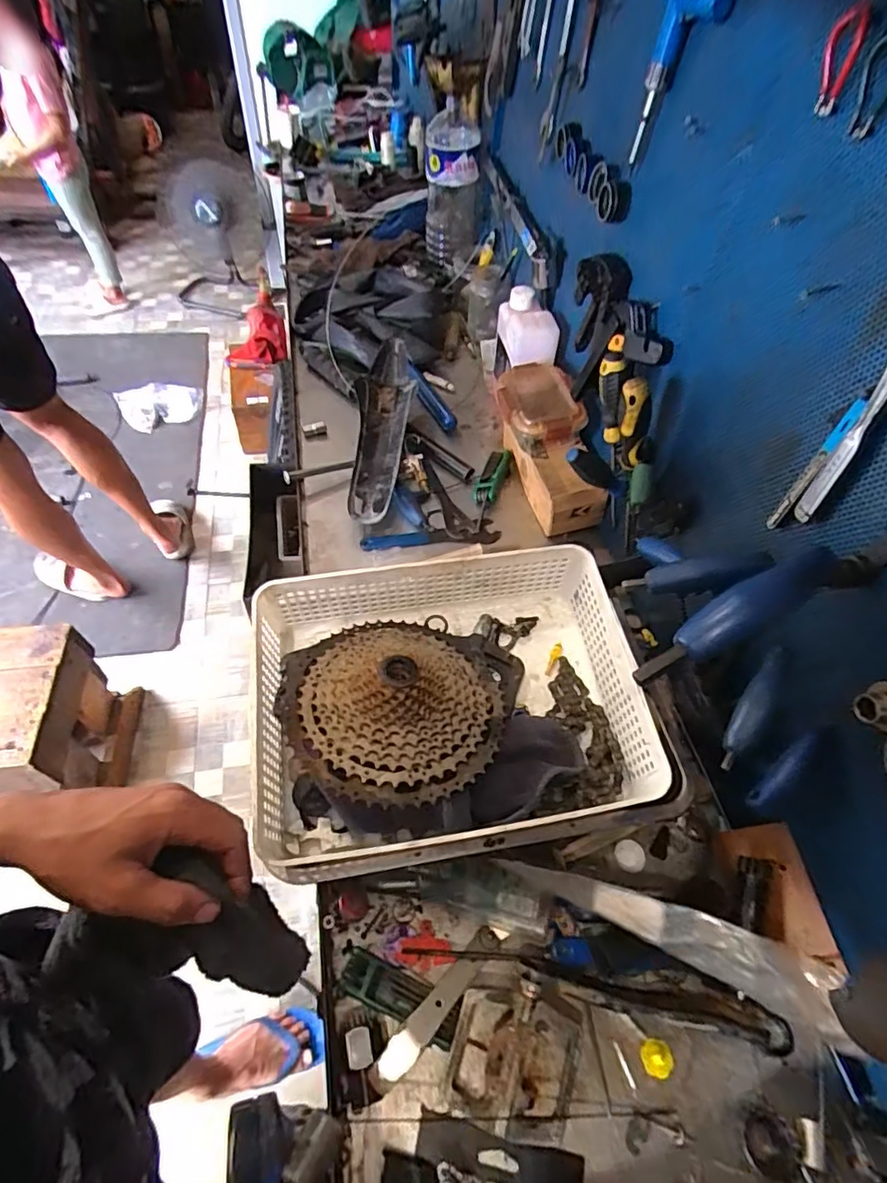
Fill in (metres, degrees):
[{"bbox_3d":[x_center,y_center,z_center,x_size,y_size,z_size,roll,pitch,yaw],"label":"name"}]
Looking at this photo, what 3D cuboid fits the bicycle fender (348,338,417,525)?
[{"bbox_3d":[-0.092,-0.251,0.850,0.090,0.095,0.345,1,54,-5],"label":"bicycle fender"}]

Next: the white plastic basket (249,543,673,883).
[{"bbox_3d":[0.006,0.099,0.509,0.333,0.094,0.243,-5,54,-9],"label":"white plastic basket"}]

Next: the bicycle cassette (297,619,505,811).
[{"bbox_3d":[-0.035,0.092,0.493,0.175,0.058,0.186,3,53,-4],"label":"bicycle cassette"}]

